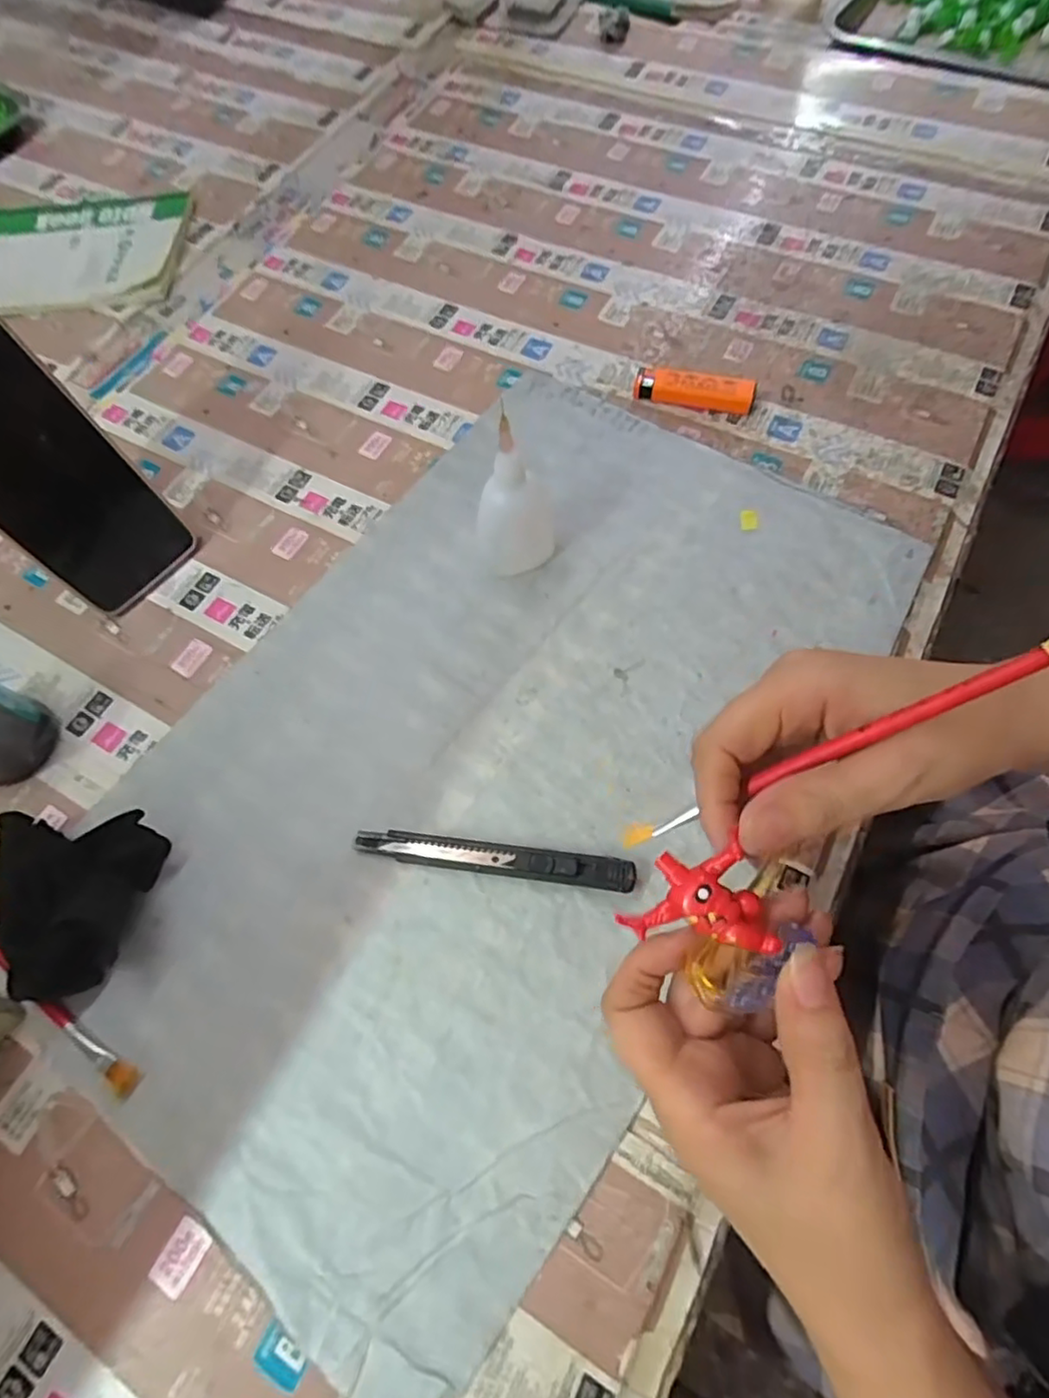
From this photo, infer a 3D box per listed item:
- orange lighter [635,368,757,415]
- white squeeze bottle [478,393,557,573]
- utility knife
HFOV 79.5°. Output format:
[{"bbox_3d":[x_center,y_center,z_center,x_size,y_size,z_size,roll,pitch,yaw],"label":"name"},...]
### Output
[{"bbox_3d":[0.117,-0.213,0.435,0.080,0.018,0.018,10,66,7],"label":"orange lighter"},{"bbox_3d":[-0.005,-0.110,0.348,0.045,0.098,0.033,-9,66,-2],"label":"white squeeze bottle"},{"bbox_3d":[-0.016,0.078,0.310,0.137,0.011,0.015,7,66,5],"label":"utility knife"}]

